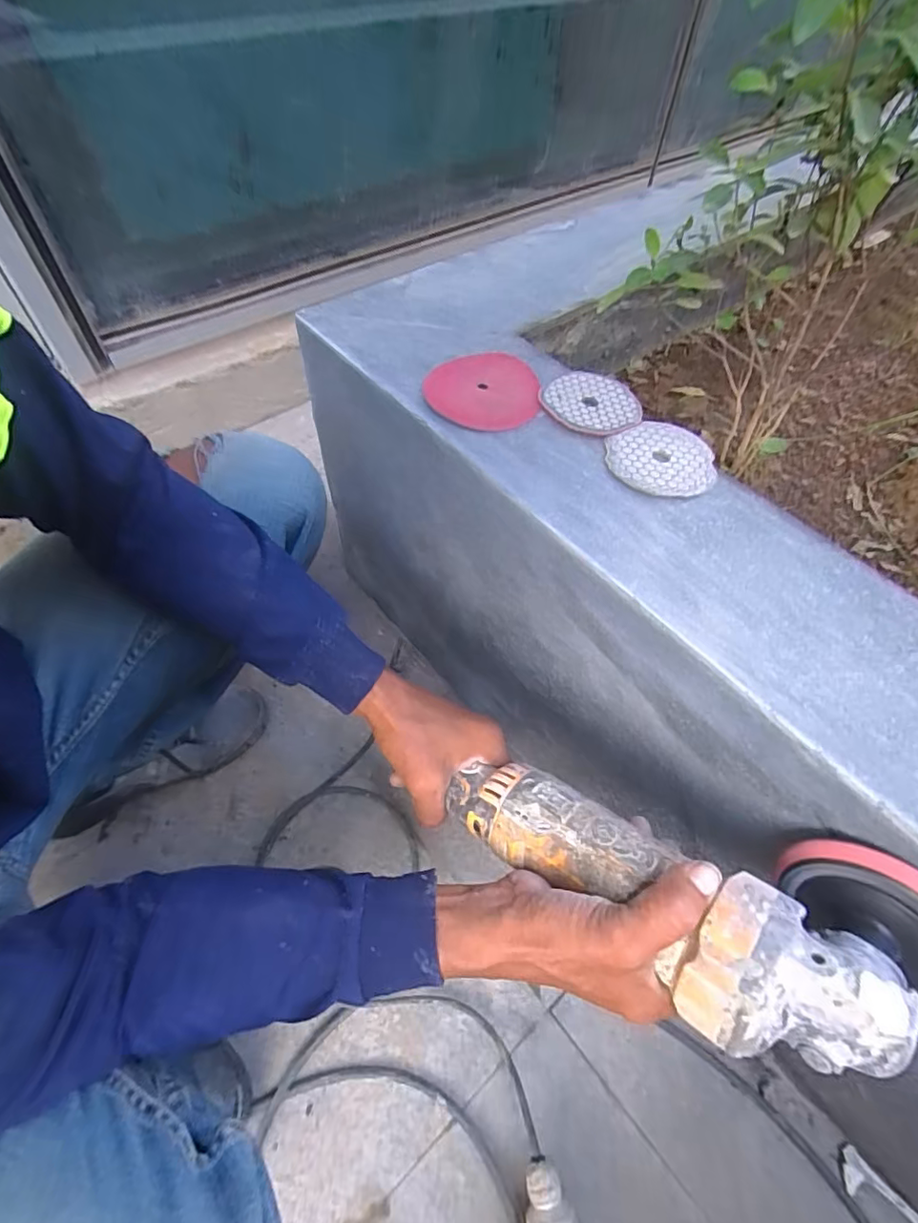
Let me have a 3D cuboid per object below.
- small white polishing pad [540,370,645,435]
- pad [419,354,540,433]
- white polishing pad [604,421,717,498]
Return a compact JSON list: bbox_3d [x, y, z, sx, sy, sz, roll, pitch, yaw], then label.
[{"bbox_3d":[0.110,-0.176,0.449,0.081,0.010,0.079,17,57,9],"label":"small white polishing pad"},{"bbox_3d":[0.018,-0.184,0.443,0.092,0.007,0.088,-5,56,-6],"label":"pad"},{"bbox_3d":[0.156,-0.119,0.416,0.082,0.008,0.081,11,56,5],"label":"white polishing pad"}]

